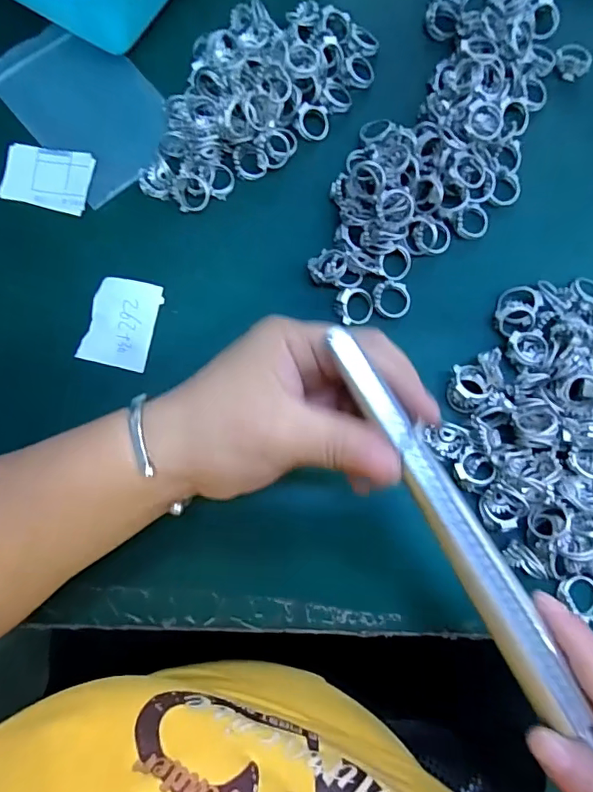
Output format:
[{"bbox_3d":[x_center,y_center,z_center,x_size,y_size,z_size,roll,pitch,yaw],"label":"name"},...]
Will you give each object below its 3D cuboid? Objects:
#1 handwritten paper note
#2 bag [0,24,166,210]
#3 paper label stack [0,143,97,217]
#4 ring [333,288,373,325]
[{"bbox_3d":[-0.103,-0.043,0.292,0.039,0.004,0.052,14,84,1],"label":"handwritten paper note"},{"bbox_3d":[-0.132,-0.185,0.311,0.078,0.011,0.123,-39,85,-9],"label":"bag"},{"bbox_3d":[-0.153,-0.134,0.304,0.053,0.005,0.038,10,80,2],"label":"paper label stack"},{"bbox_3d":[0.034,-0.053,0.288,0.023,0.010,0.019,-19,80,-3],"label":"ring"}]

